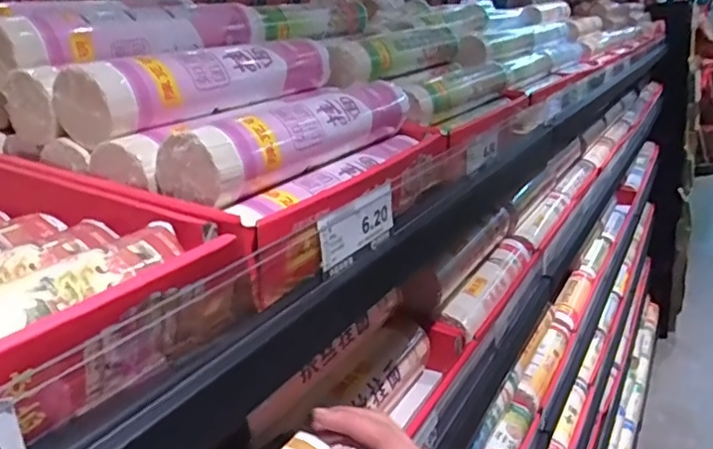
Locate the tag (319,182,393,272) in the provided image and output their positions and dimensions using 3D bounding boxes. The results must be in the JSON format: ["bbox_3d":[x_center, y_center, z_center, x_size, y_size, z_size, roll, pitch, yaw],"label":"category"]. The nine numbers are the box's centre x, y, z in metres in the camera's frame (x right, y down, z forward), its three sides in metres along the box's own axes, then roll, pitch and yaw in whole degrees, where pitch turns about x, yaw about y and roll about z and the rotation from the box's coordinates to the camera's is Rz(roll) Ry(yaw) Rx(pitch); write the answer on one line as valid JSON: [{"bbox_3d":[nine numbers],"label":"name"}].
[{"bbox_3d":[0.002,0.000,0.371,0.004,0.032,0.086,6,21,32],"label":"tag"}]

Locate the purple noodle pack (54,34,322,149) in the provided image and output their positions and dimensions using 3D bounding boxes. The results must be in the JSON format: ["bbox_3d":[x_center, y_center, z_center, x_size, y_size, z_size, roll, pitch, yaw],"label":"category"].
[{"bbox_3d":[-0.107,-0.110,0.428,0.055,0.046,0.233,4,20,28],"label":"purple noodle pack"}]

